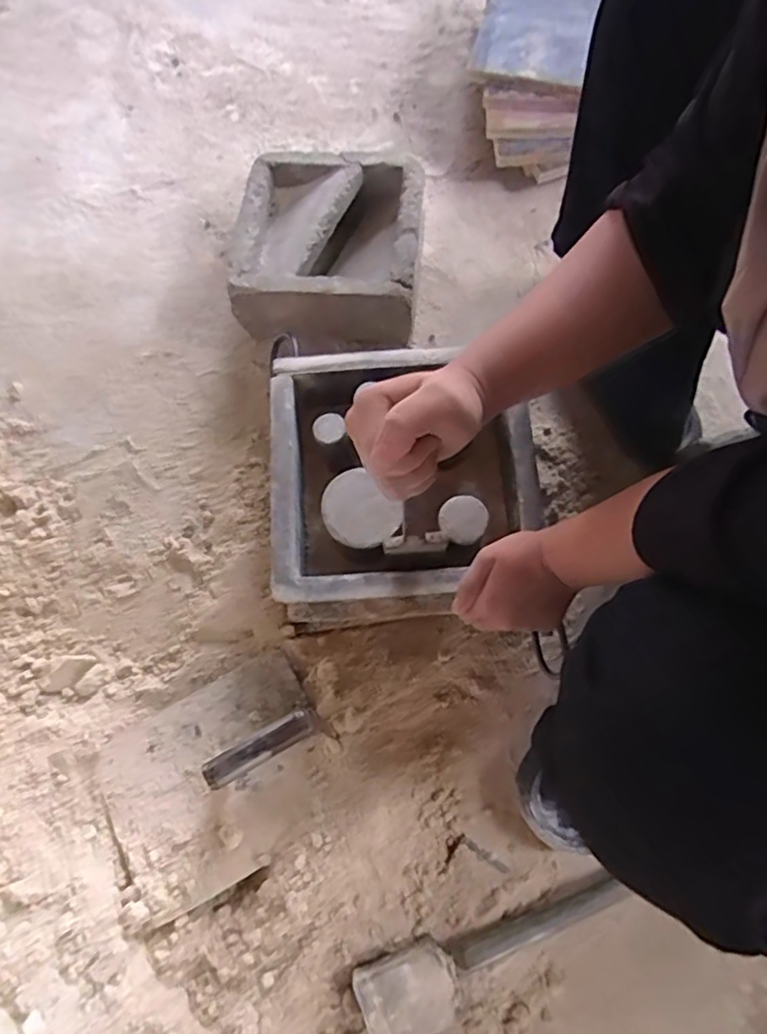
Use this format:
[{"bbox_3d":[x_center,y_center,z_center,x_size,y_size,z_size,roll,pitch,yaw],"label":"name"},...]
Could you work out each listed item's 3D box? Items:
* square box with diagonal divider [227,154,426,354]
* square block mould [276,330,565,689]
[{"bbox_3d":[-0.059,-0.306,0.720,0.198,0.099,0.195,3,73,3],"label":"square box with diagonal divider"},{"bbox_3d":[0.018,-0.038,0.597,0.237,0.078,0.233,-4,74,1],"label":"square block mould"}]

